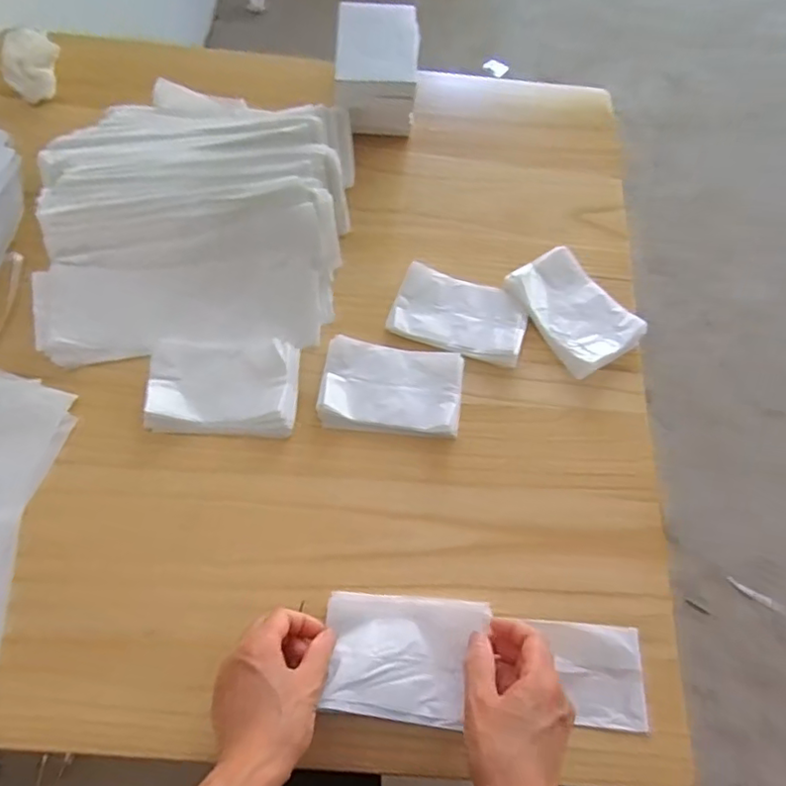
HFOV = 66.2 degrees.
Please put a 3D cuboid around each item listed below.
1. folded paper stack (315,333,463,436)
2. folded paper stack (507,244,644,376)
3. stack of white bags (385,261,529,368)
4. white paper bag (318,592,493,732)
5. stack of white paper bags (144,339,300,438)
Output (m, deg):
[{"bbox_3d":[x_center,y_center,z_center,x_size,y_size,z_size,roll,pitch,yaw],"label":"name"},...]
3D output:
[{"bbox_3d":[-0.001,-0.005,0.568,0.129,0.012,0.088,7,66,1],"label":"folded paper stack"},{"bbox_3d":[0.183,-0.086,0.611,0.088,0.019,0.129,-30,70,-15],"label":"folded paper stack"},{"bbox_3d":[0.067,-0.078,0.602,0.130,0.015,0.080,17,66,6],"label":"stack of white bags"},{"bbox_3d":[0.011,0.200,0.459,0.120,0.019,0.088,5,66,0],"label":"white paper bag"},{"bbox_3d":[-0.156,-0.007,0.557,0.131,0.018,0.086,1,66,-2],"label":"stack of white paper bags"}]

